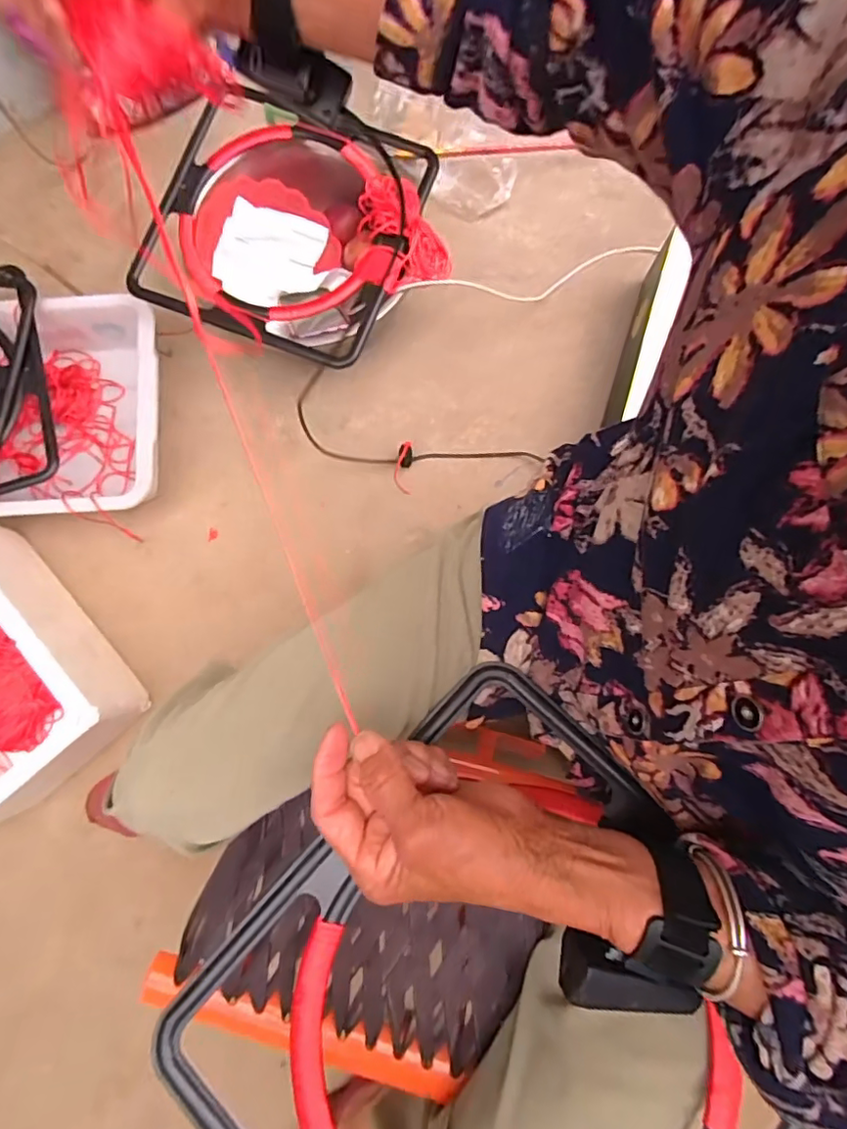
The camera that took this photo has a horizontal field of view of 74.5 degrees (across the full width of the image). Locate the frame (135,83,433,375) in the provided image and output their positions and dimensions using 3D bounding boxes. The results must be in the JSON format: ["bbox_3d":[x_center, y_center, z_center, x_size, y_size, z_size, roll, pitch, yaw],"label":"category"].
[{"bbox_3d":[-0.183,-0.440,0.717,0.335,0.044,0.313,20,89,6],"label":"frame"}]

